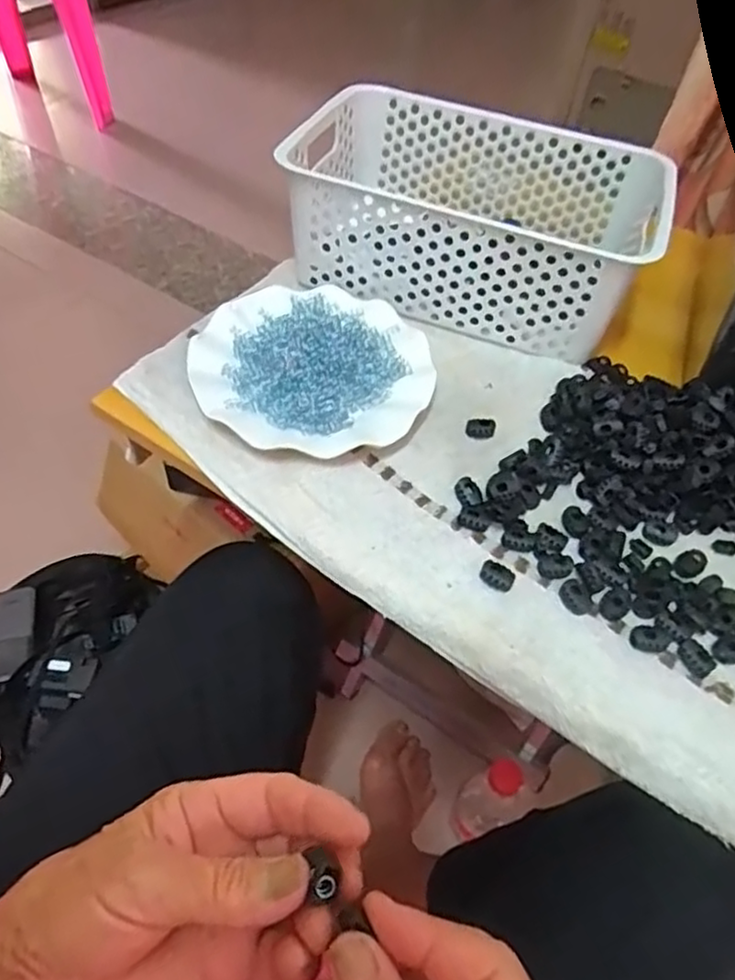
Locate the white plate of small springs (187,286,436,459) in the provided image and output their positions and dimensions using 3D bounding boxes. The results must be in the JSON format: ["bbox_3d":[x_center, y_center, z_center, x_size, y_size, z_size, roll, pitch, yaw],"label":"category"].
[{"bbox_3d":[-0.041,-0.097,0.518,0.174,0.033,0.171,3,51,-3],"label":"white plate of small springs"}]

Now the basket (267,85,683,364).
[{"bbox_3d":[0.092,-0.239,0.602,0.297,0.103,0.204,16,51,8],"label":"basket"}]

